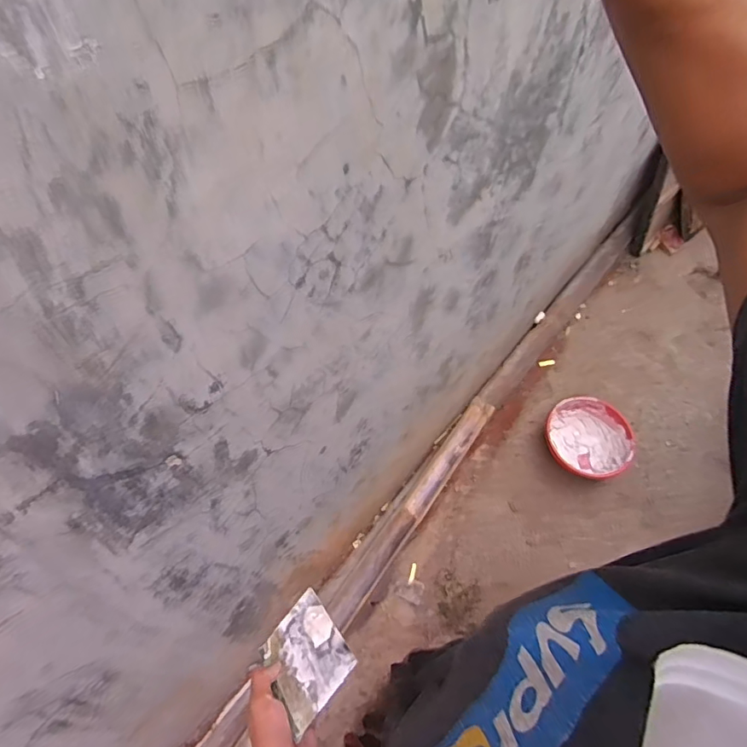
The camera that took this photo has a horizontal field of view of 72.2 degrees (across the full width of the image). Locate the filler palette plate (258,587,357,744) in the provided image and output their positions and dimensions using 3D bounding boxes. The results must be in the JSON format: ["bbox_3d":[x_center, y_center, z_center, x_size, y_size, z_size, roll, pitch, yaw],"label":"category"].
[{"bbox_3d":[-0.067,0.273,0.502,0.079,0.011,0.112,-50,33,-10],"label":"filler palette plate"}]

